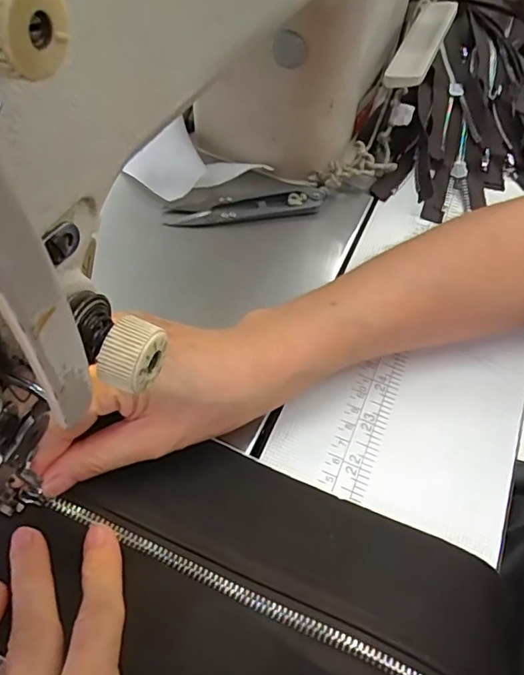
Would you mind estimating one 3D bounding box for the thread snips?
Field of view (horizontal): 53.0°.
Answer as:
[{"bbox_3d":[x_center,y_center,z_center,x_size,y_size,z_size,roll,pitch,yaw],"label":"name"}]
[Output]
[{"bbox_3d":[-0.010,-0.085,0.347,0.103,0.006,0.020,-9,73,-6],"label":"thread snips"}]

